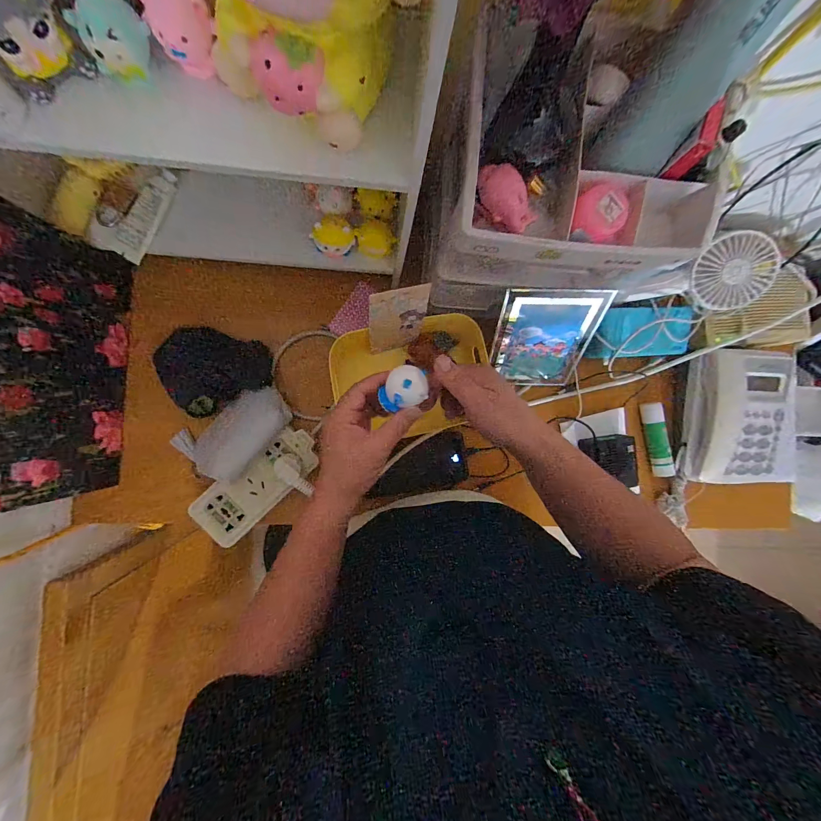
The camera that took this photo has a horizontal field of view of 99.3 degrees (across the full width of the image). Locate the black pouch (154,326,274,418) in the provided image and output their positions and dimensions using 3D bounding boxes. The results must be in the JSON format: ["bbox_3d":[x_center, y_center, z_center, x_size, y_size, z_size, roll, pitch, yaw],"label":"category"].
[{"bbox_3d":[-0.260,-0.062,0.467,0.126,0.037,0.105,-30,92,-6],"label":"black pouch"}]

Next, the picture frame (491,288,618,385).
[{"bbox_3d":[0.177,-0.092,0.476,0.123,0.164,0.023,3,52,1],"label":"picture frame"}]

